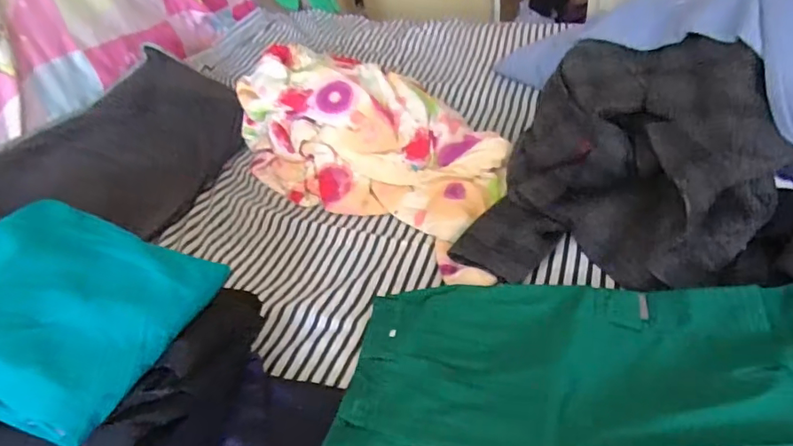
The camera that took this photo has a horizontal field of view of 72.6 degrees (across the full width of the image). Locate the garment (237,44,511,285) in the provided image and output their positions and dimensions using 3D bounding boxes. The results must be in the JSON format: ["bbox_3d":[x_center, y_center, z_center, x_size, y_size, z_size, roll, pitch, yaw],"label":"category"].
[{"bbox_3d":[-0.031,-0.160,1.032,0.671,0.169,0.326,26,50,35],"label":"garment"}]

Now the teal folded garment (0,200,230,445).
[{"bbox_3d":[-0.390,0.090,0.626,0.277,0.040,0.271,21,40,9],"label":"teal folded garment"}]

